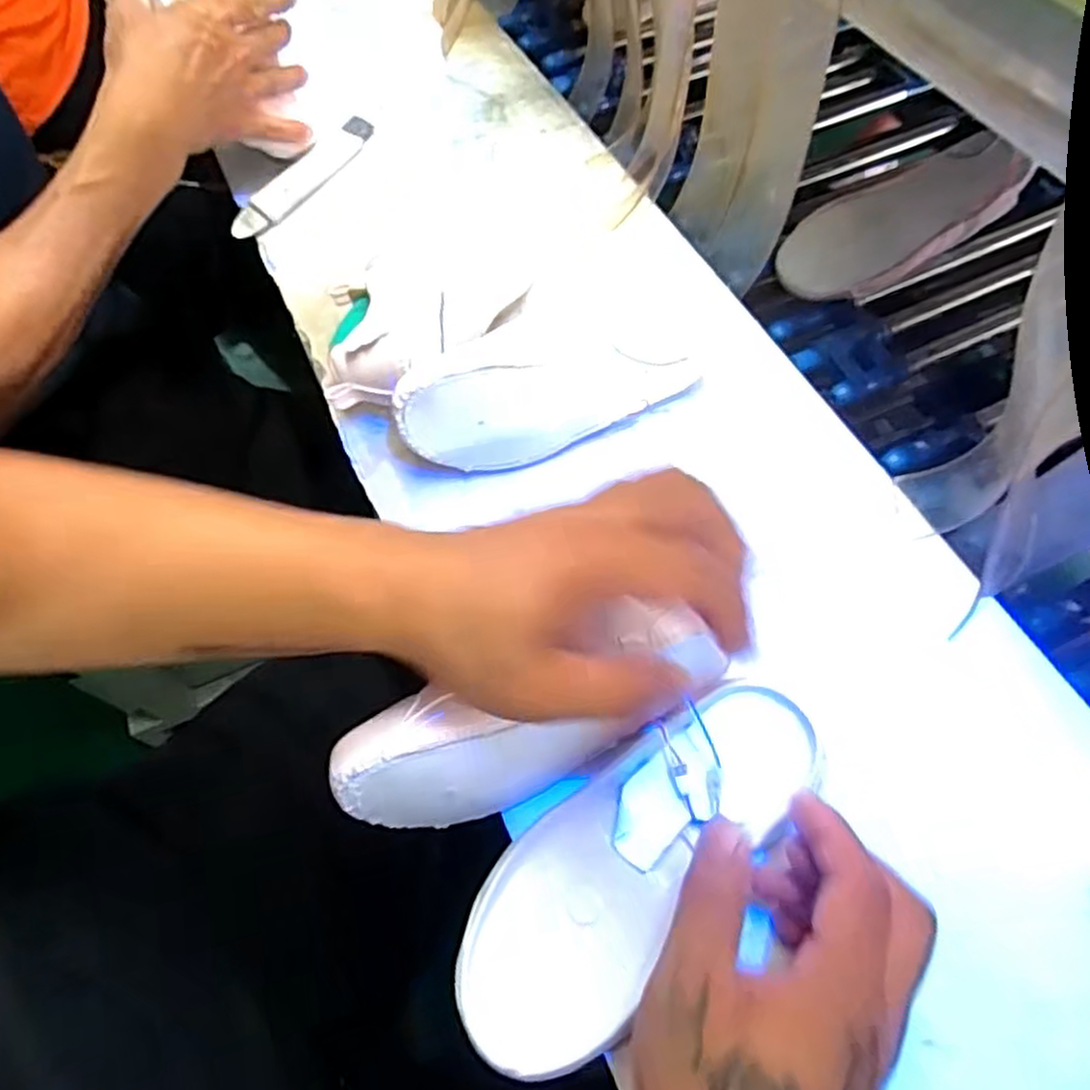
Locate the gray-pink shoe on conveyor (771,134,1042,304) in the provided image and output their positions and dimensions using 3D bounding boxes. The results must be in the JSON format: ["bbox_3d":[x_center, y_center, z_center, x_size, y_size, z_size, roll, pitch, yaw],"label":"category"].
[{"bbox_3d":[0.269,-0.242,0.588,0.168,0.064,0.076,-24,61,11],"label":"gray-pink shoe on conveyor"}]

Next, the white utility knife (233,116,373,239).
[{"bbox_3d":[-0.198,-0.307,0.625,0.028,0.019,0.165,24,65,15],"label":"white utility knife"}]

